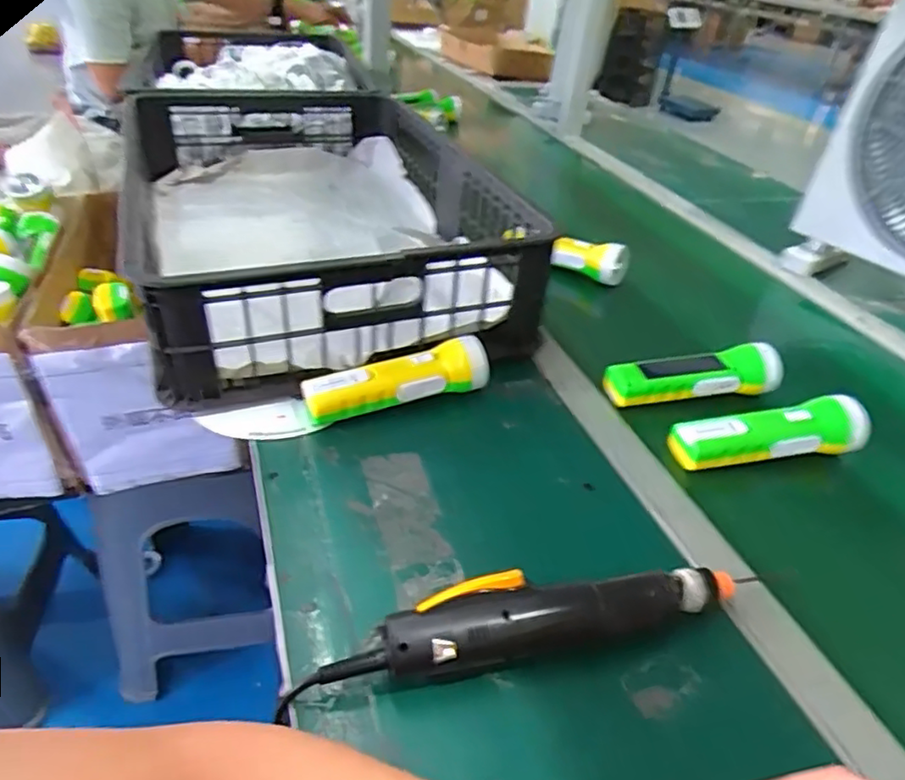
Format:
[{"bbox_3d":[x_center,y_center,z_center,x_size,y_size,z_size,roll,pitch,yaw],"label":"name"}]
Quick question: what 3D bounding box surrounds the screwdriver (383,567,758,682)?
[{"bbox_3d":[0.080,0.143,0.417,0.254,0.047,0.045,-8,37,-17],"label":"screwdriver"}]

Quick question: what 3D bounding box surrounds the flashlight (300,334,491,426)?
[{"bbox_3d":[-0.050,-0.006,0.601,0.178,0.051,0.048,-14,40,-24],"label":"flashlight"}]

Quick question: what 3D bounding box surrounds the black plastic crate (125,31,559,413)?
[{"bbox_3d":[-0.177,-0.236,0.823,0.405,0.151,0.627,-10,38,-19],"label":"black plastic crate"}]

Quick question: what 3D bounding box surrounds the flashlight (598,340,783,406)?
[{"bbox_3d":[0.246,-0.017,0.658,0.181,0.051,0.051,-2,36,-9],"label":"flashlight"}]

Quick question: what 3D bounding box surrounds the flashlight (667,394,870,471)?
[{"bbox_3d":[0.290,0.040,0.587,0.180,0.047,0.042,-3,36,-10],"label":"flashlight"}]

